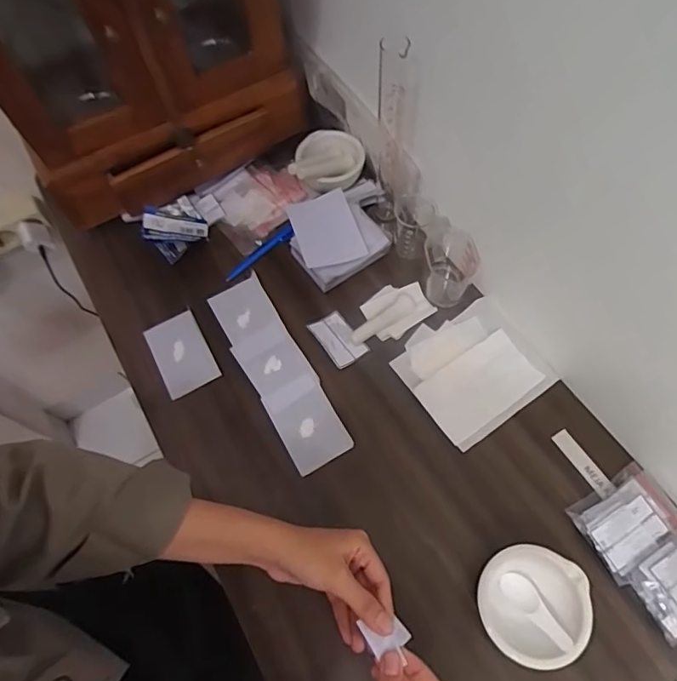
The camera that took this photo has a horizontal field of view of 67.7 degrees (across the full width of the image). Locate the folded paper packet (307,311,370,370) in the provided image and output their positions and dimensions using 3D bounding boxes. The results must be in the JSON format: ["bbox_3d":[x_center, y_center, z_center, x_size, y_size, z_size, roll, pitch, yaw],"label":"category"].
[{"bbox_3d":[-0.001,-0.003,0.651,0.045,0.008,0.074,-35,68,-13],"label":"folded paper packet"}]

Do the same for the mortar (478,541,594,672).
[{"bbox_3d":[0.184,0.253,0.485,0.092,0.049,0.099,-2,64,3],"label":"mortar"}]

